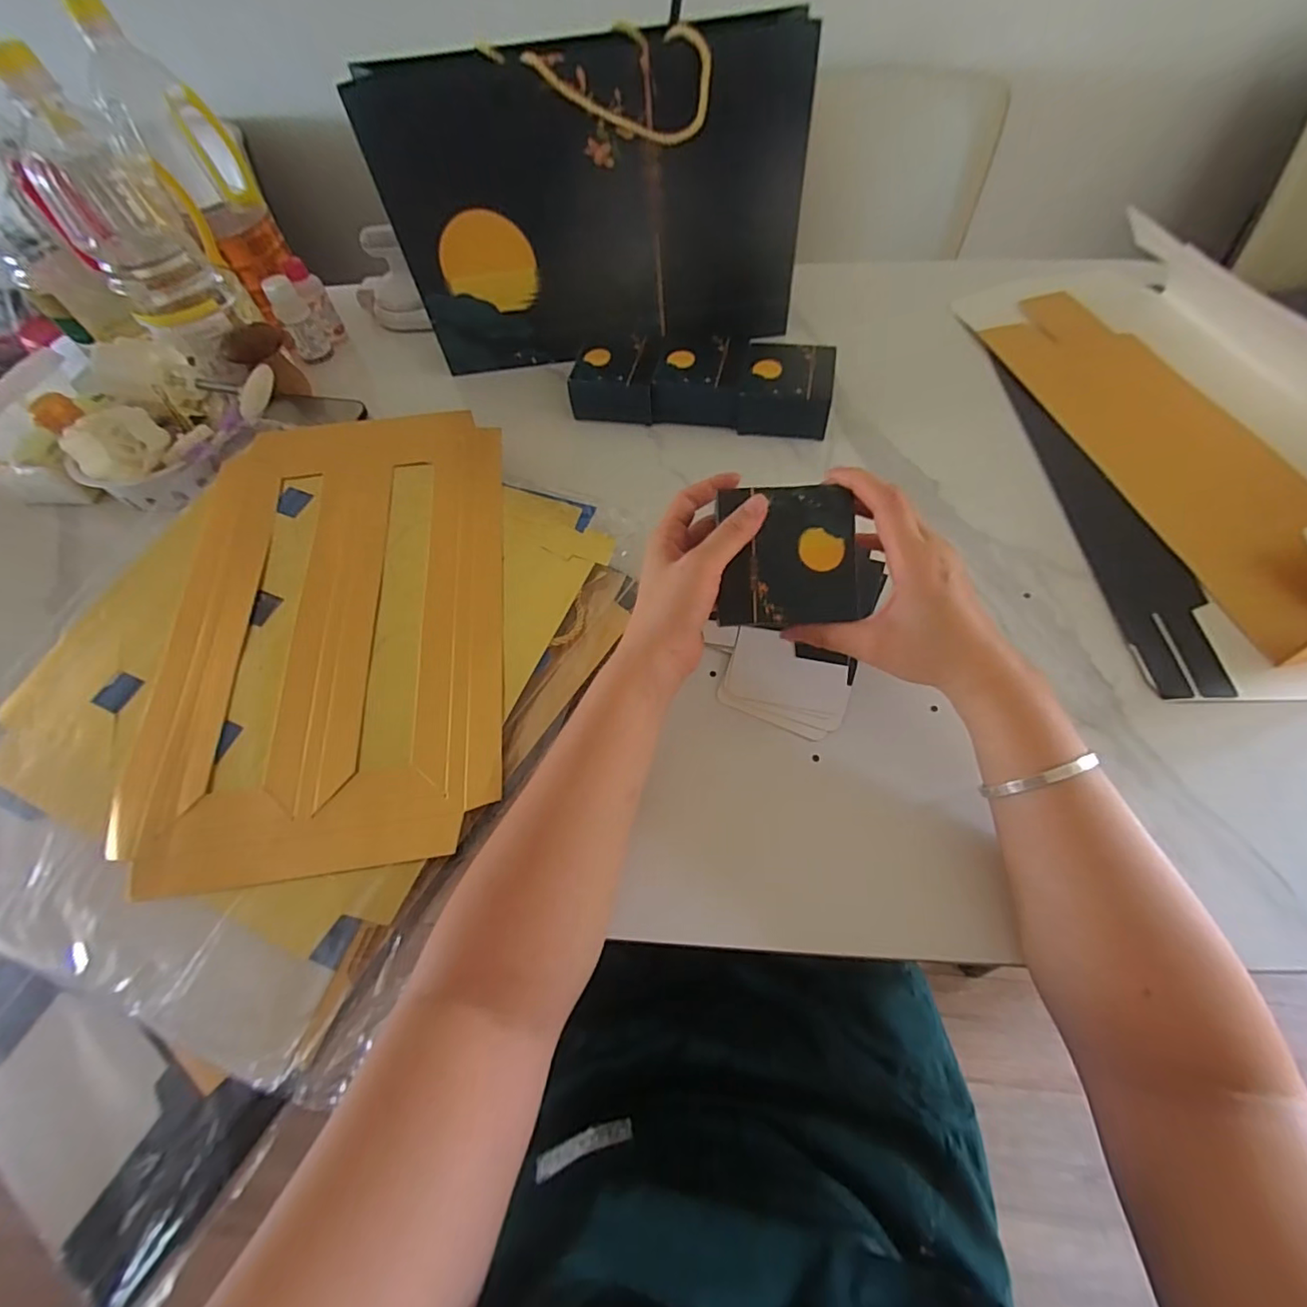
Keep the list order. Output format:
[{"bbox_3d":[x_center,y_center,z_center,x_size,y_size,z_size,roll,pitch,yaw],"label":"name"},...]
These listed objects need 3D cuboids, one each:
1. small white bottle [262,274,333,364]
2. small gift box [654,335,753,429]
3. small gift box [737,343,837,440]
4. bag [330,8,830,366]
[{"bbox_3d":[-0.398,-0.373,0.628,0.032,0.084,0.035,-25,59,-10],"label":"small white bottle"},{"bbox_3d":[0.047,-0.276,0.568,0.088,0.045,0.088,9,64,7],"label":"small gift box"},{"bbox_3d":[0.130,-0.261,0.554,0.087,0.044,0.091,8,64,6],"label":"small gift box"},{"bbox_3d":[-0.048,-0.413,0.534,0.375,0.227,0.056,-7,58,1],"label":"bag"}]

